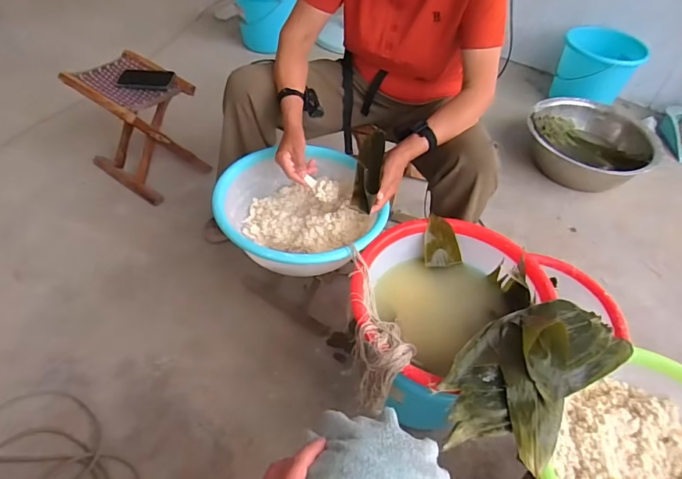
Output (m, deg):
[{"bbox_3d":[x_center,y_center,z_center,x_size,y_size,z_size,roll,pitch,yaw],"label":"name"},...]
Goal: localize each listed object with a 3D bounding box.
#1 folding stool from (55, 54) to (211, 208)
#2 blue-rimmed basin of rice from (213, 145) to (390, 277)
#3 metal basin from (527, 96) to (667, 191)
[{"bbox_3d":[-0.669,-0.372,1.457,0.358,0.328,0.266,37,55,24],"label":"folding stool"},{"bbox_3d":[-0.093,-0.062,0.978,0.336,0.115,0.359,3,49,-3],"label":"blue-rimmed basin of rice"},{"bbox_3d":[0.921,-0.363,1.634,0.448,0.149,0.451,3,49,-3],"label":"metal basin"}]

